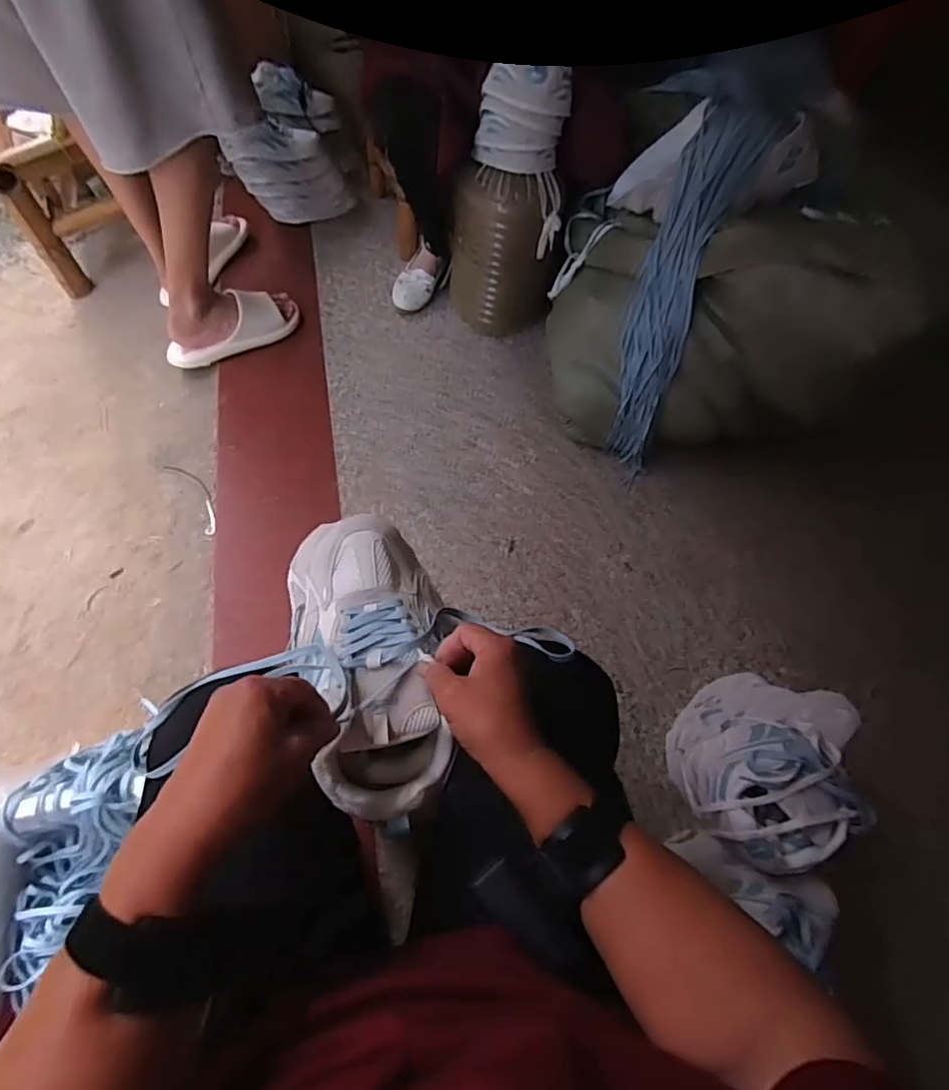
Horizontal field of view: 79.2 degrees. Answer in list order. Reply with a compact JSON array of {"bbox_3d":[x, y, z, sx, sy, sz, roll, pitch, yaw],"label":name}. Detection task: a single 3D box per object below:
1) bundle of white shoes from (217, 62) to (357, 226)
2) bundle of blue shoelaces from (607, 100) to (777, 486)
[{"bbox_3d":[-0.439,-0.947,1.389,0.299,0.234,0.270,-13,65,-9],"label":"bundle of white shoes"},{"bbox_3d":[0.343,-0.413,0.995,0.130,0.599,0.104,15,21,4],"label":"bundle of blue shoelaces"}]

